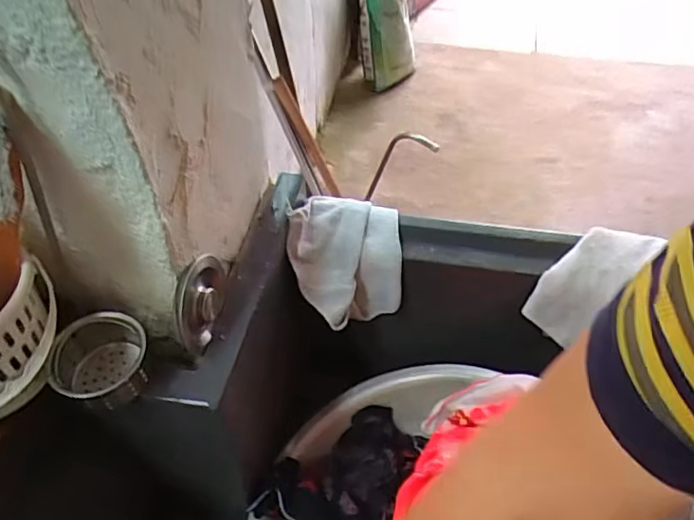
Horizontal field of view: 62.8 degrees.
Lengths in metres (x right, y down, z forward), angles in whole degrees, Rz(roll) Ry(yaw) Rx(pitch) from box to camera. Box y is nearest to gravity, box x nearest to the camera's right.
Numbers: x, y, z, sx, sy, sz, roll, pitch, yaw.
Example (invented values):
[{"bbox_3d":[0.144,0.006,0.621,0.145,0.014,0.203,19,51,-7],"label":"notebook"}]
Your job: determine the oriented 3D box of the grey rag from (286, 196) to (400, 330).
[{"bbox_3d":[-0.004,0.000,0.641,0.120,0.124,0.126,-5,46,-4],"label":"grey rag"}]

